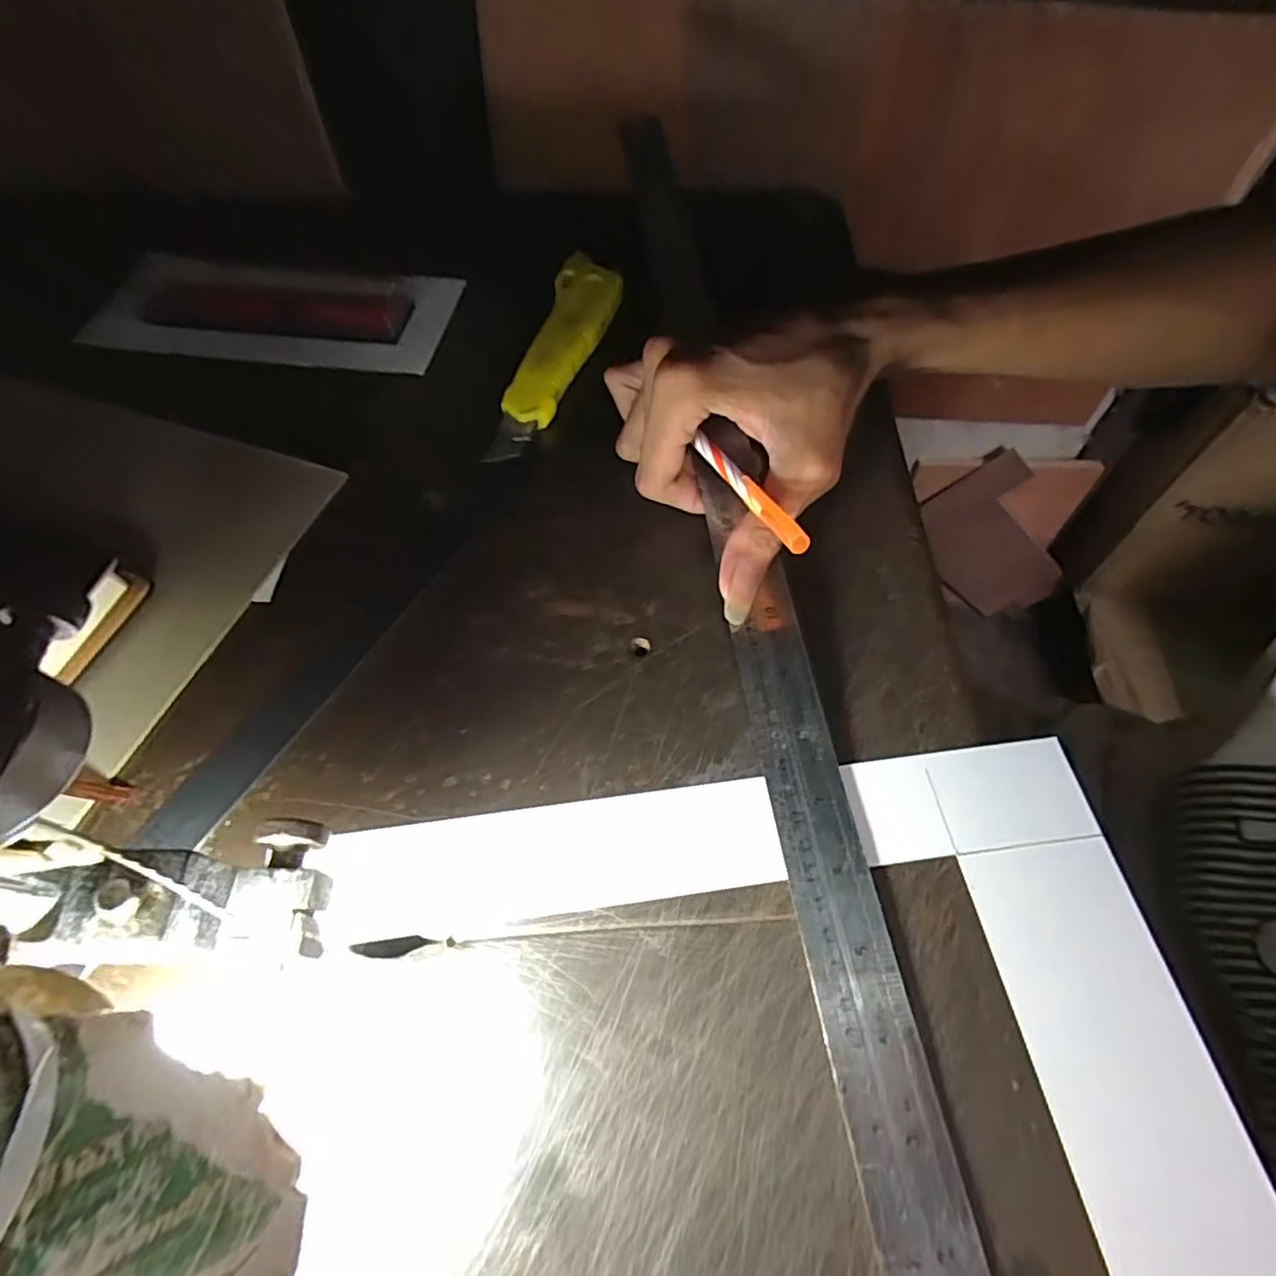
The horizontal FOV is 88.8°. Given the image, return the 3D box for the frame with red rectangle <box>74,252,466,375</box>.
[{"bbox_3d":[-0.222,-0.203,0.397,0.210,0.009,0.094,4,56,5],"label":"frame with red rectangle"}]

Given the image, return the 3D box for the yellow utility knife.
[{"bbox_3d":[-0.043,-0.158,0.365,0.036,0.026,0.159,11,57,10],"label":"yellow utility knife"}]

